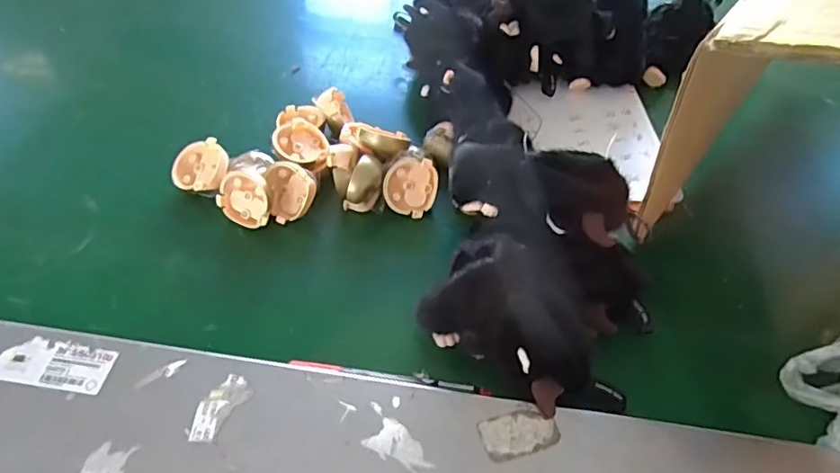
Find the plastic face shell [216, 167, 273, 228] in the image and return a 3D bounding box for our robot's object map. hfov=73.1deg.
[{"bbox_3d":[-0.148,-0.032,0.486,0.051,0.046,0.012,31,16,14],"label":"plastic face shell"}]

